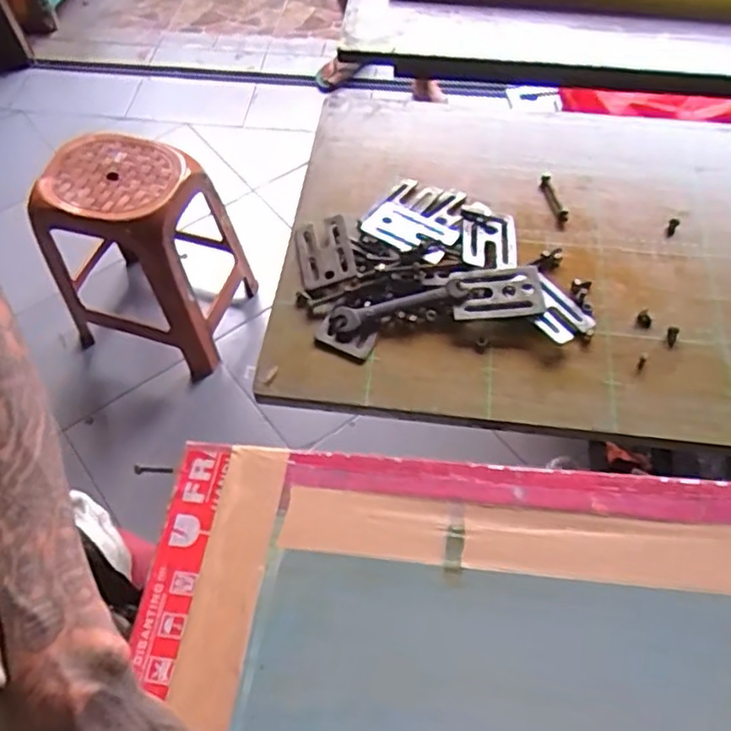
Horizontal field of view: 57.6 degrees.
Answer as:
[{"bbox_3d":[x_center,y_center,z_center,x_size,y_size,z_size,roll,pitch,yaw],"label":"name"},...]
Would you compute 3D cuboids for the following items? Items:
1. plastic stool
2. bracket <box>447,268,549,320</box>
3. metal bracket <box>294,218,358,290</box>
[{"bbox_3d":[-0.516,-0.263,1.588,0.376,0.461,0.343,9,59,7],"label":"plastic stool"},{"bbox_3d":[0.120,-0.066,0.606,0.081,0.006,0.051,-2,69,1],"label":"bracket"},{"bbox_3d":[-0.039,-0.109,0.645,0.050,0.015,0.081,-10,57,-5],"label":"metal bracket"}]

